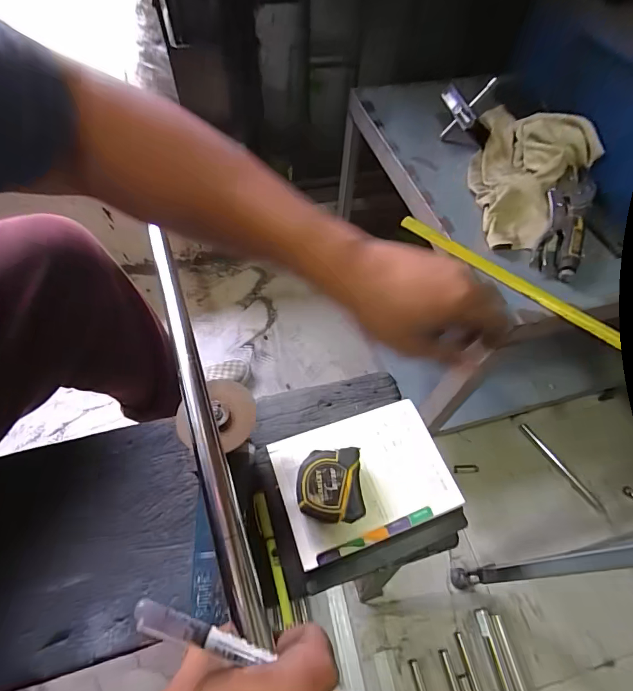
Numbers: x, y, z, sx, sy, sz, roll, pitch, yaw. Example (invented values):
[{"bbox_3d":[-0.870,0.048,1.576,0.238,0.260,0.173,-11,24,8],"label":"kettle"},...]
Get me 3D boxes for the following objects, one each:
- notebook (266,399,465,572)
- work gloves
[{"bbox_3d":[0.058,0.161,0.468,0.207,0.014,0.148,-16,60,-11],"label":"notebook"},{"bbox_3d":[0.301,-0.272,0.552,0.178,0.076,0.305,28,62,15],"label":"work gloves"}]

